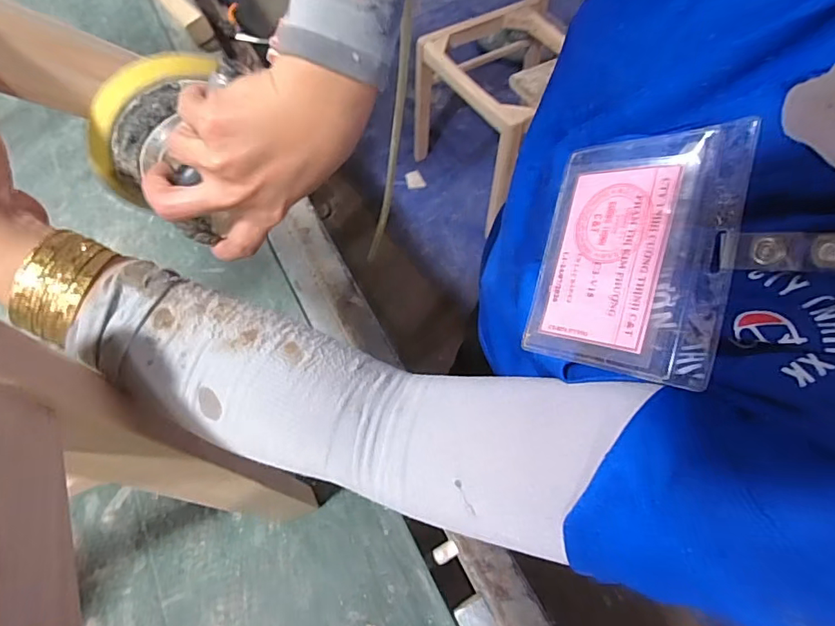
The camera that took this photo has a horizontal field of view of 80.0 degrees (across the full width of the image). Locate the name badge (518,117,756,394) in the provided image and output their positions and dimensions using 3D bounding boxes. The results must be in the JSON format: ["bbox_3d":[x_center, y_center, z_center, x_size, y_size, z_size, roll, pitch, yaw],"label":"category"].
[{"bbox_3d":[0.088,-0.026,0.212,0.082,0.004,0.100,12,88,52],"label":"name badge"}]

